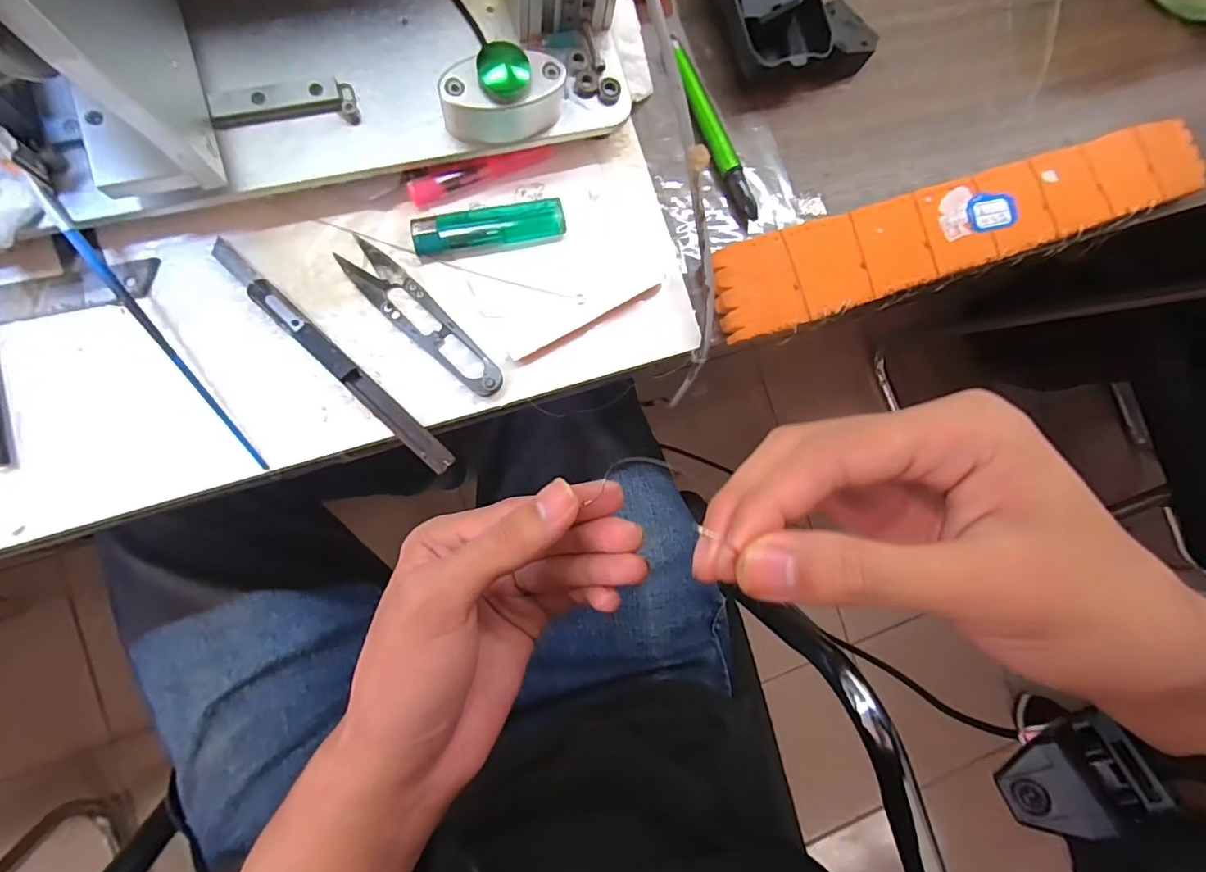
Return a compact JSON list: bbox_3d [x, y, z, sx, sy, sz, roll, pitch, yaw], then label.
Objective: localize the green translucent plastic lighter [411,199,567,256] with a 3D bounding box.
[{"bbox_3d":[-0.058,-0.109,0.272,0.077,0.010,0.020,-14,89,-10],"label":"green translucent plastic lighter"}]

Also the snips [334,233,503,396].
[{"bbox_3d":[-0.091,-0.059,0.264,0.102,0.010,0.021,43,81,-4],"label":"snips"}]

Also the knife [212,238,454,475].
[{"bbox_3d":[-0.132,-0.037,0.256,0.152,0.010,0.012,44,81,-4],"label":"knife"}]

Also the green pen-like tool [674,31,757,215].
[{"bbox_3d":[0.063,-0.173,0.298,0.013,0.010,0.106,-26,91,-10],"label":"green pen-like tool"}]

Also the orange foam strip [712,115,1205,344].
[{"bbox_3d":[0.220,-0.128,0.316,0.333,0.017,0.052,-19,90,-10],"label":"orange foam strip"}]

